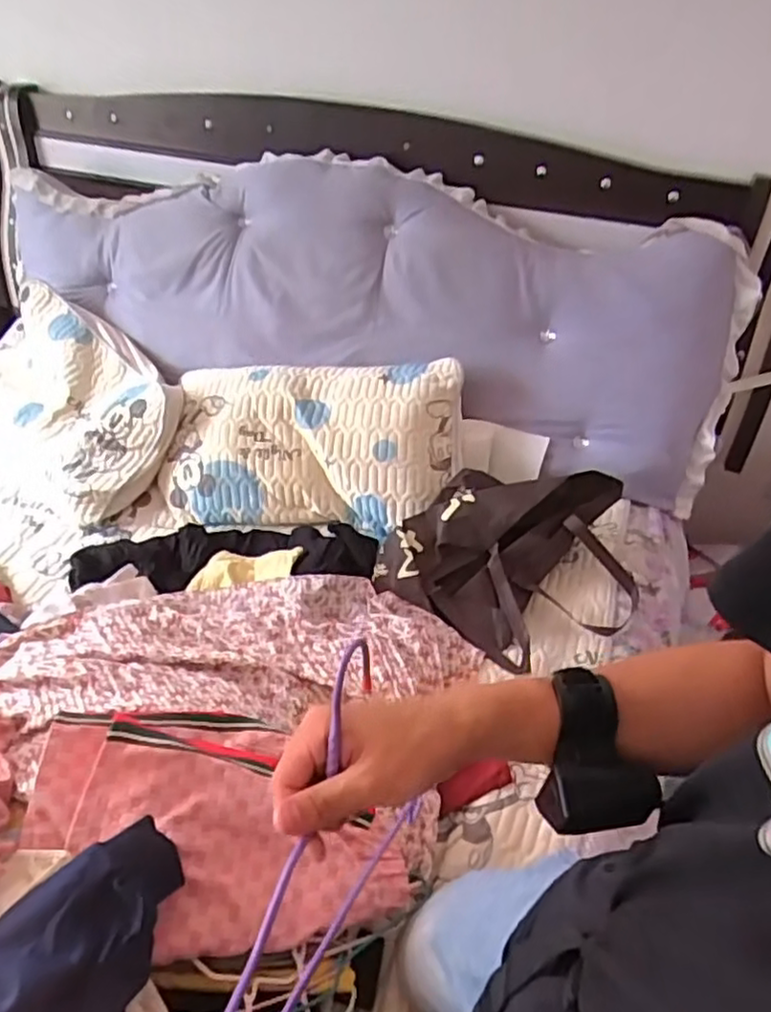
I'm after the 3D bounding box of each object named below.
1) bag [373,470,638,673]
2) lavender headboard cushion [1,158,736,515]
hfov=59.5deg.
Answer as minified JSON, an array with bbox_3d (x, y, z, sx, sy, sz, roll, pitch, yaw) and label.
[{"bbox_3d":[0.207,0.093,1.180,0.435,0.149,0.318,6,43,9],"label":"bag"},{"bbox_3d":[-0.154,-0.499,1.529,1.778,0.535,0.174,17,7,15],"label":"lavender headboard cushion"}]

